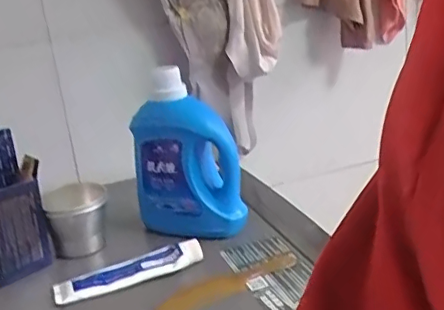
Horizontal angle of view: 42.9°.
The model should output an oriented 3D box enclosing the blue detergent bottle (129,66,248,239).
[{"bbox_3d":[-0.059,-0.001,0.843,0.147,0.254,0.086,-13,7,-15],"label":"blue detergent bottle"}]

